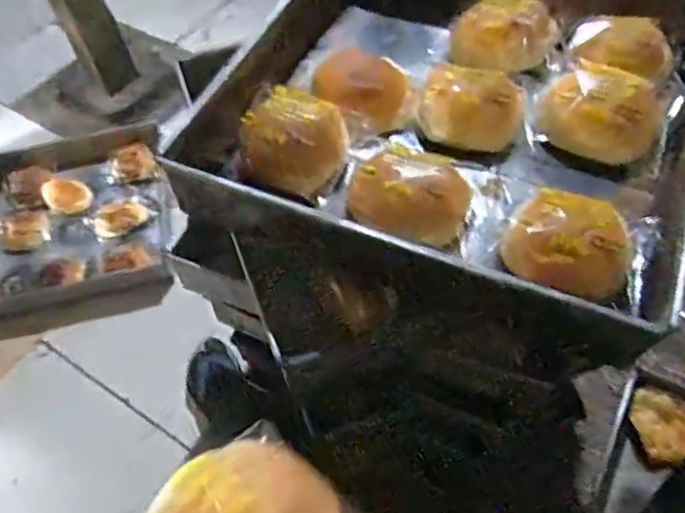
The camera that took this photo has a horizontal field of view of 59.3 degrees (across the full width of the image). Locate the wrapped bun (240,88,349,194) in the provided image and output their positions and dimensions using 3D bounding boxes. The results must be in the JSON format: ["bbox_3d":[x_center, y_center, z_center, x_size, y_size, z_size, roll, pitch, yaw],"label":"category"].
[{"bbox_3d":[-0.042,-0.110,0.553,0.082,0.058,0.082,-2,55,3],"label":"wrapped bun"}]

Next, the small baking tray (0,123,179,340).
[{"bbox_3d":[-0.600,-0.080,1.316,0.441,0.062,0.476,-10,55,-2],"label":"small baking tray"}]

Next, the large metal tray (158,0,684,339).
[{"bbox_3d":[0.125,-0.157,0.591,0.422,0.073,0.400,13,57,13],"label":"large metal tray"}]

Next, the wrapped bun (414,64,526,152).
[{"bbox_3d":[0.125,-0.146,0.584,0.098,0.042,0.081,-2,55,3],"label":"wrapped bun"}]

